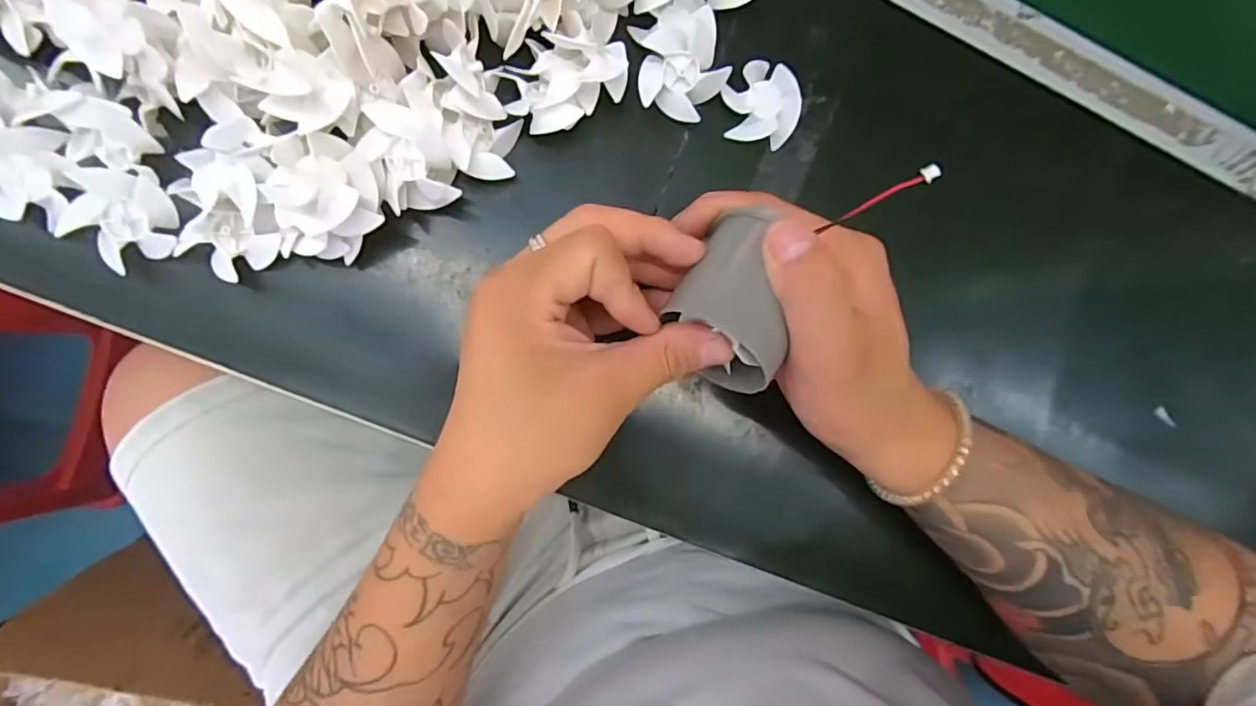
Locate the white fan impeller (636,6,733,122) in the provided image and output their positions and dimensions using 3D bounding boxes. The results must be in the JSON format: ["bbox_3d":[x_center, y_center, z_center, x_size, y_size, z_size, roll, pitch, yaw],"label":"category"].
[{"bbox_3d":[0.026,-0.139,0.274,0.040,0.016,0.050,-1,90,-7],"label":"white fan impeller"}]

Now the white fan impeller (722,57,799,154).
[{"bbox_3d":[0.066,-0.124,0.282,0.038,0.012,0.035,0,90,-7],"label":"white fan impeller"}]

